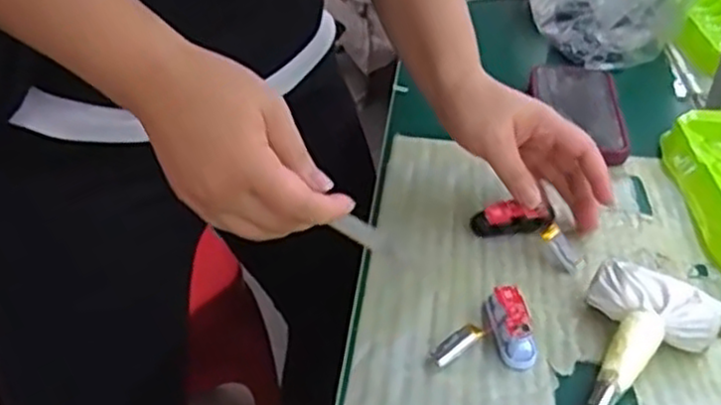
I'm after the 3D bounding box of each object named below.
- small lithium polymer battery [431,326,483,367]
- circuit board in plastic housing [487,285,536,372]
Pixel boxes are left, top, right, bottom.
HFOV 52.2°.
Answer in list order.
[{"bbox_3d":[0.059,0.087,0.452,0.035,0.006,0.012,-34,47,-17],"label":"small lithium polymer battery"},{"bbox_3d":[0.095,0.079,0.464,0.022,0.018,0.056,-2,37,-2],"label":"circuit board in plastic housing"}]

